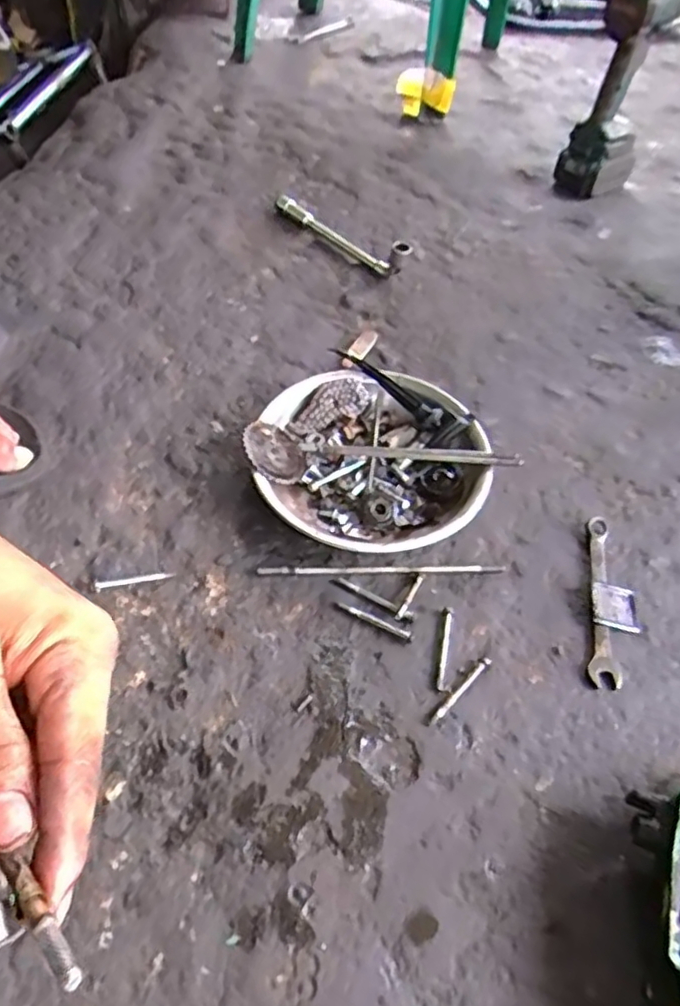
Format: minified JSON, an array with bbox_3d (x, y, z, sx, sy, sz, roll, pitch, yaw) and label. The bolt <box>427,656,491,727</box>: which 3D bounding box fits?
[{"bbox_3d":[0.088,0.137,0.483,0.007,0.004,0.073,37,56,23],"label":"bolt"}]

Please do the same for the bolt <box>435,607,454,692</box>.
[{"bbox_3d":[0.081,0.111,0.508,0.010,0.004,0.072,10,50,3],"label":"bolt"}]

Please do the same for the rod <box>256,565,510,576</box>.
[{"bbox_3d":[0.035,0.054,0.547,0.203,0.006,0.010,-1,50,-6],"label":"rod"}]

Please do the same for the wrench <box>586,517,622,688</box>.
[{"bbox_3d":[0.214,0.076,0.544,0.025,0.012,0.157,10,50,3],"label":"wrench"}]

